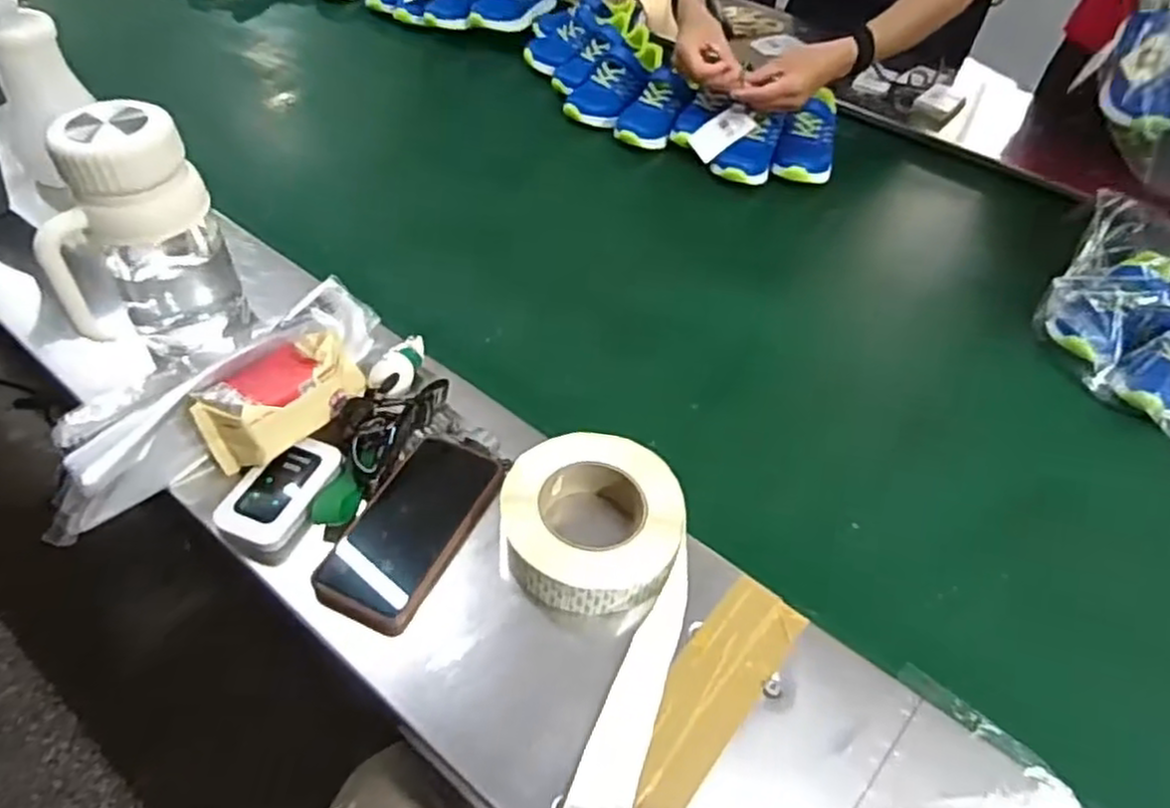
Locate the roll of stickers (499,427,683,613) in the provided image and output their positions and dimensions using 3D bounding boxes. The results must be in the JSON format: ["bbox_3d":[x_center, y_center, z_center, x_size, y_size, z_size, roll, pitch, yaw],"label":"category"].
[{"bbox_3d":[0.005,0.090,0.568,0.132,0.048,0.135,2,49,-2],"label":"roll of stickers"}]

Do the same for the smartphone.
[{"bbox_3d":[-0.134,0.093,0.573,0.083,0.011,0.166,19,50,13],"label":"smartphone"}]

